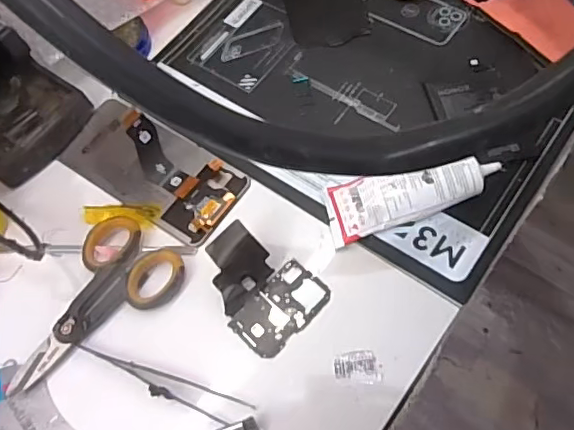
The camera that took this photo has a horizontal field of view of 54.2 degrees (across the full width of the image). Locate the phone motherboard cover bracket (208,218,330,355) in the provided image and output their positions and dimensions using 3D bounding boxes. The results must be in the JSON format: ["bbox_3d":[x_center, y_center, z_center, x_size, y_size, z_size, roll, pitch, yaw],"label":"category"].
[{"bbox_3d":[-0.019,0.047,0.386,0.066,0.032,0.079,-41,68,-16],"label":"phone motherboard cover bracket"}]

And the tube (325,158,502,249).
[{"bbox_3d":[0.090,-0.016,0.403,0.121,0.029,0.040,-13,63,-3],"label":"tube"}]

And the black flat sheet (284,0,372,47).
[{"bbox_3d":[0.035,-0.192,0.517,0.069,0.004,0.091,-10,63,-2],"label":"black flat sheet"}]

